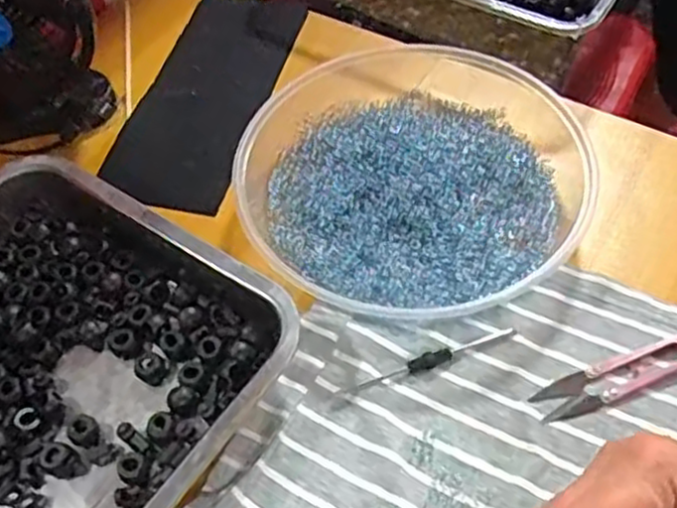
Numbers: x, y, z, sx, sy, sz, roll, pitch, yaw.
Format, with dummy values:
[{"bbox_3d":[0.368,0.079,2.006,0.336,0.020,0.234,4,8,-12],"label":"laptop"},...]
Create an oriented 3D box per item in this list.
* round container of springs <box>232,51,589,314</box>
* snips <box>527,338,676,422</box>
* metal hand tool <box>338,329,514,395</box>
[{"bbox_3d":[0.047,-0.065,0.486,0.224,0.047,0.225,-2,55,3],"label":"round container of springs"},{"bbox_3d":[0.162,0.068,0.407,0.104,0.008,0.023,-19,56,-8],"label":"snips"},{"bbox_3d":[0.052,0.062,0.418,0.108,0.009,0.010,-17,55,-7],"label":"metal hand tool"}]

